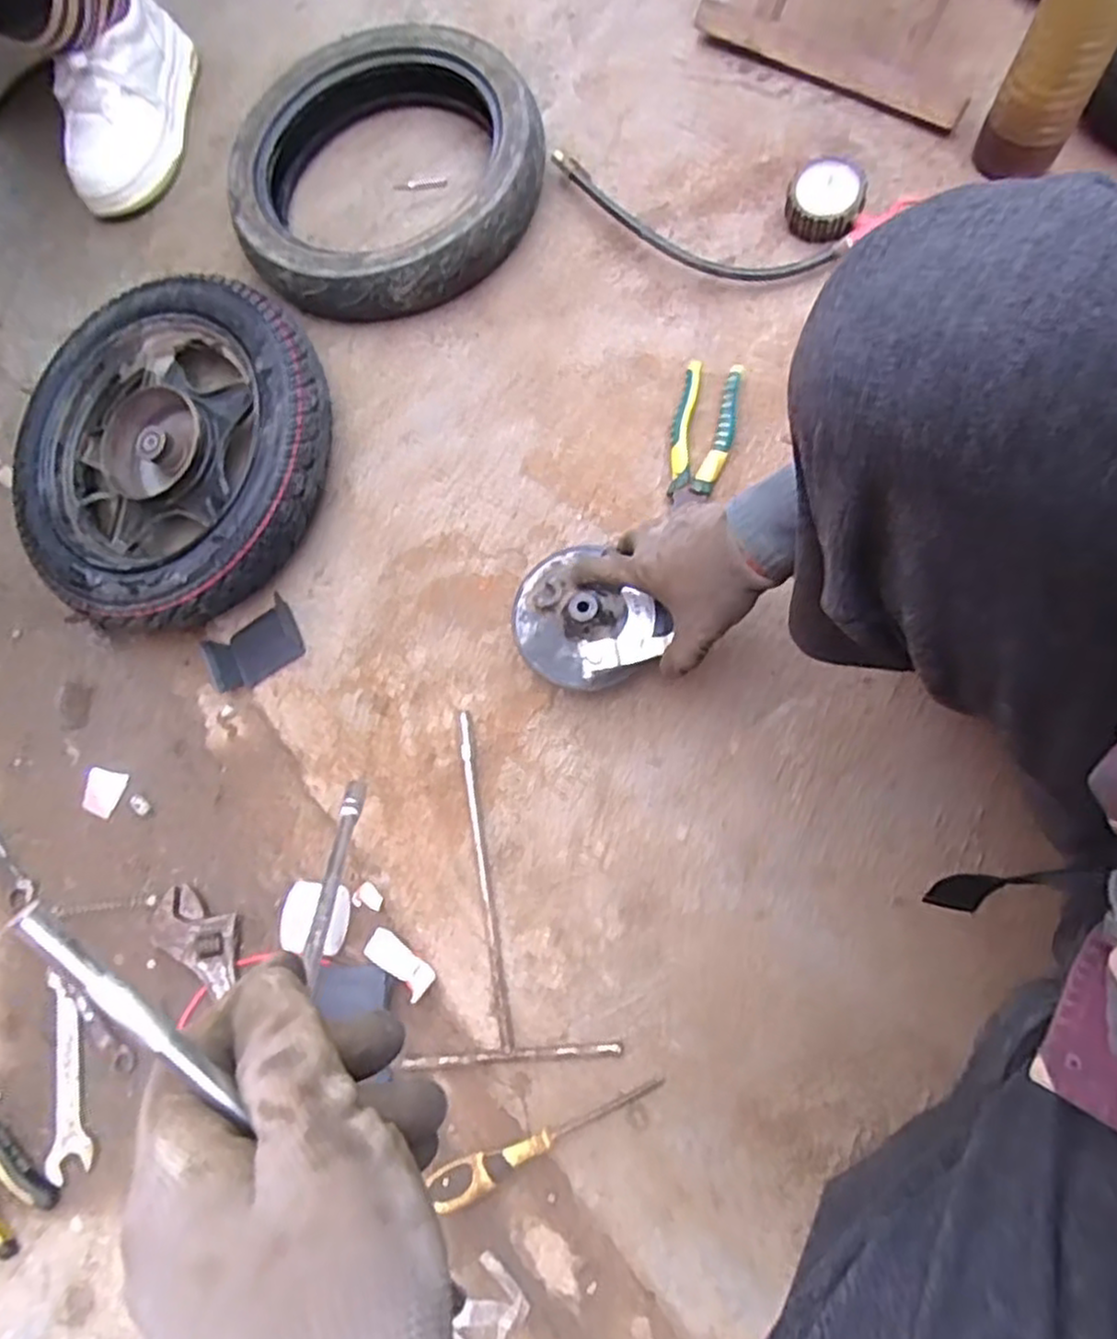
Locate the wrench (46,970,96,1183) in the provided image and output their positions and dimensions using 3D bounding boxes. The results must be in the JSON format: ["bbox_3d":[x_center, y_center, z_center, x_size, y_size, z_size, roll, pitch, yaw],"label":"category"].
[{"bbox_3d":[-0.427,0.347,0.638,0.036,0.012,0.164,-12,69,-7],"label":"wrench"}]

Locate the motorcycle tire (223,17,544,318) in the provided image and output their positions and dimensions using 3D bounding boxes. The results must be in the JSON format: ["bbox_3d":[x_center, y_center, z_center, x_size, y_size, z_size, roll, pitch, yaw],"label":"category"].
[{"bbox_3d":[-0.185,-0.541,0.785,0.332,0.092,0.330,-7,72,1],"label":"motorcycle tire"}]

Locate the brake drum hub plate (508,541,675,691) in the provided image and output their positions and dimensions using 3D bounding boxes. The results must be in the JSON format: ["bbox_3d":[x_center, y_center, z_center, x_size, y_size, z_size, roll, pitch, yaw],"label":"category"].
[{"bbox_3d":[0.023,-0.043,0.624,0.111,0.046,0.131,-39,75,-16],"label":"brake drum hub plate"}]

